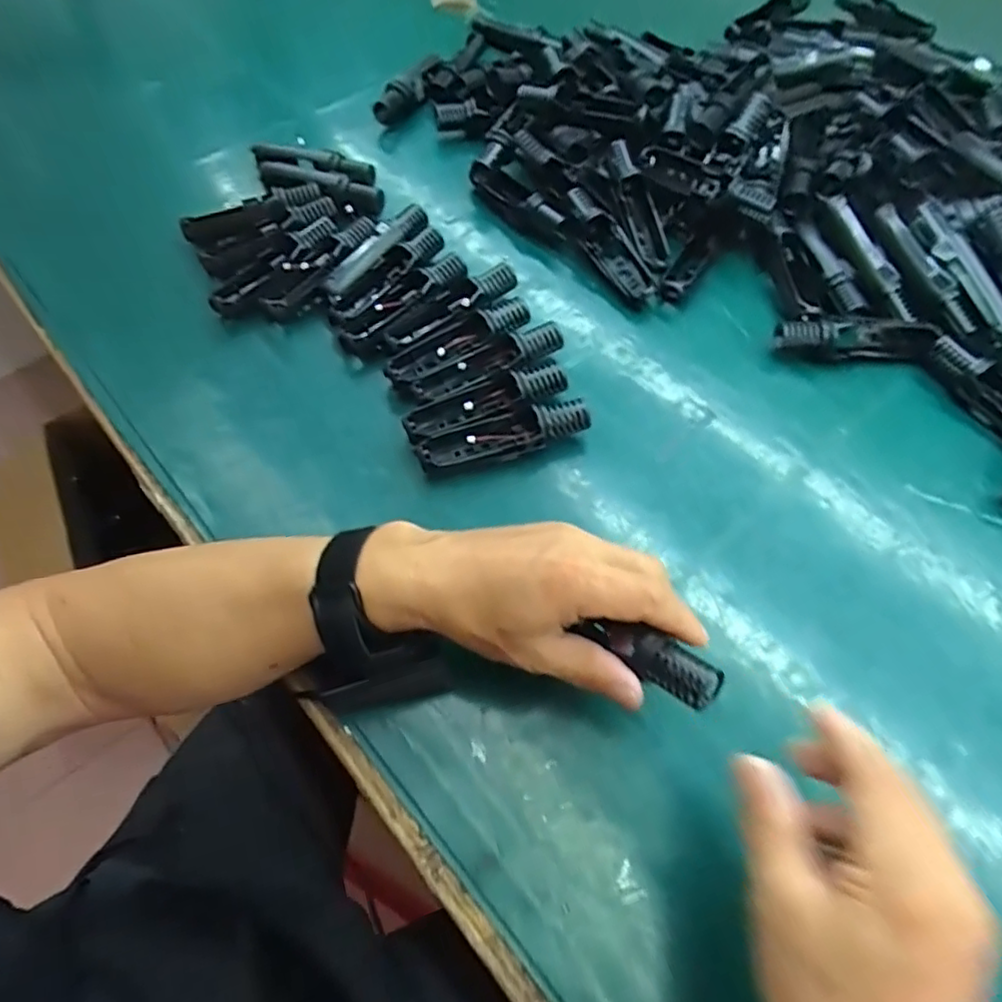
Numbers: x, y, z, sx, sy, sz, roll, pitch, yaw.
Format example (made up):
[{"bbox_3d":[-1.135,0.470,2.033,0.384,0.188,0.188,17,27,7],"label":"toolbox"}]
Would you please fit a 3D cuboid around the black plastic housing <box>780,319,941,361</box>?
[{"bbox_3d":[0.273,-0.125,0.500,0.115,0.031,0.021,6,60,4],"label":"black plastic housing"}]

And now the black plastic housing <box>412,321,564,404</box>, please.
[{"bbox_3d":[-0.007,-0.104,0.479,0.121,0.015,0.031,-23,62,-13],"label":"black plastic housing"}]

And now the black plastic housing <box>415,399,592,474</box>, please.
[{"bbox_3d":[0.003,-0.046,0.452,0.121,0.026,0.026,-11,60,-6],"label":"black plastic housing"}]

